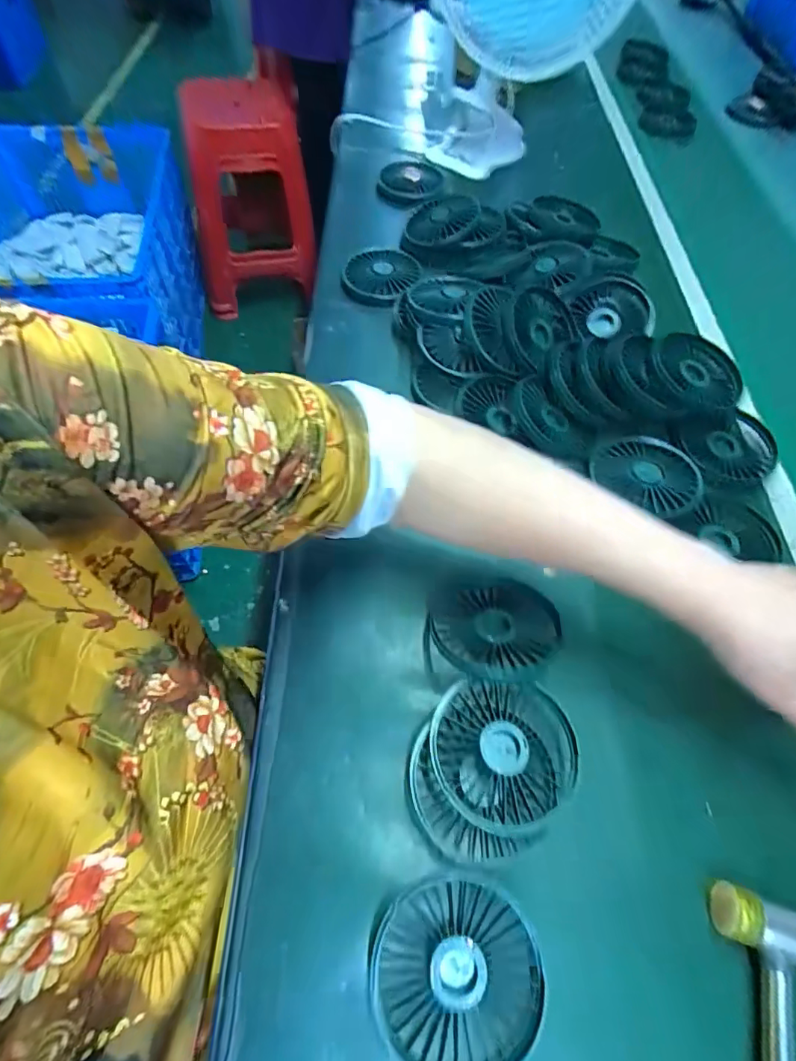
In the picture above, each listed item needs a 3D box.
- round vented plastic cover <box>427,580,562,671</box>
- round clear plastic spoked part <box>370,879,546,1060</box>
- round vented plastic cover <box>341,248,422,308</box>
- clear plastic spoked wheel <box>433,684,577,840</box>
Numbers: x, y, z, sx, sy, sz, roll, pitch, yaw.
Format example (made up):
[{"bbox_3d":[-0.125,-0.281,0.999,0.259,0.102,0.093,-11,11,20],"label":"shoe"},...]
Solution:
[{"bbox_3d":[0.065,0.064,0.345,0.083,0.015,0.068,-11,48,1],"label":"round vented plastic cover"},{"bbox_3d":[0.032,0.233,0.258,0.088,0.009,0.078,3,61,-2],"label":"round clear plastic spoked part"},{"bbox_3d":[-0.018,-0.280,0.542,0.081,0.019,0.096,8,61,0],"label":"round vented plastic cover"},{"bbox_3d":[0.065,0.137,0.305,0.086,0.021,0.082,4,61,-2],"label":"clear plastic spoked wheel"}]

